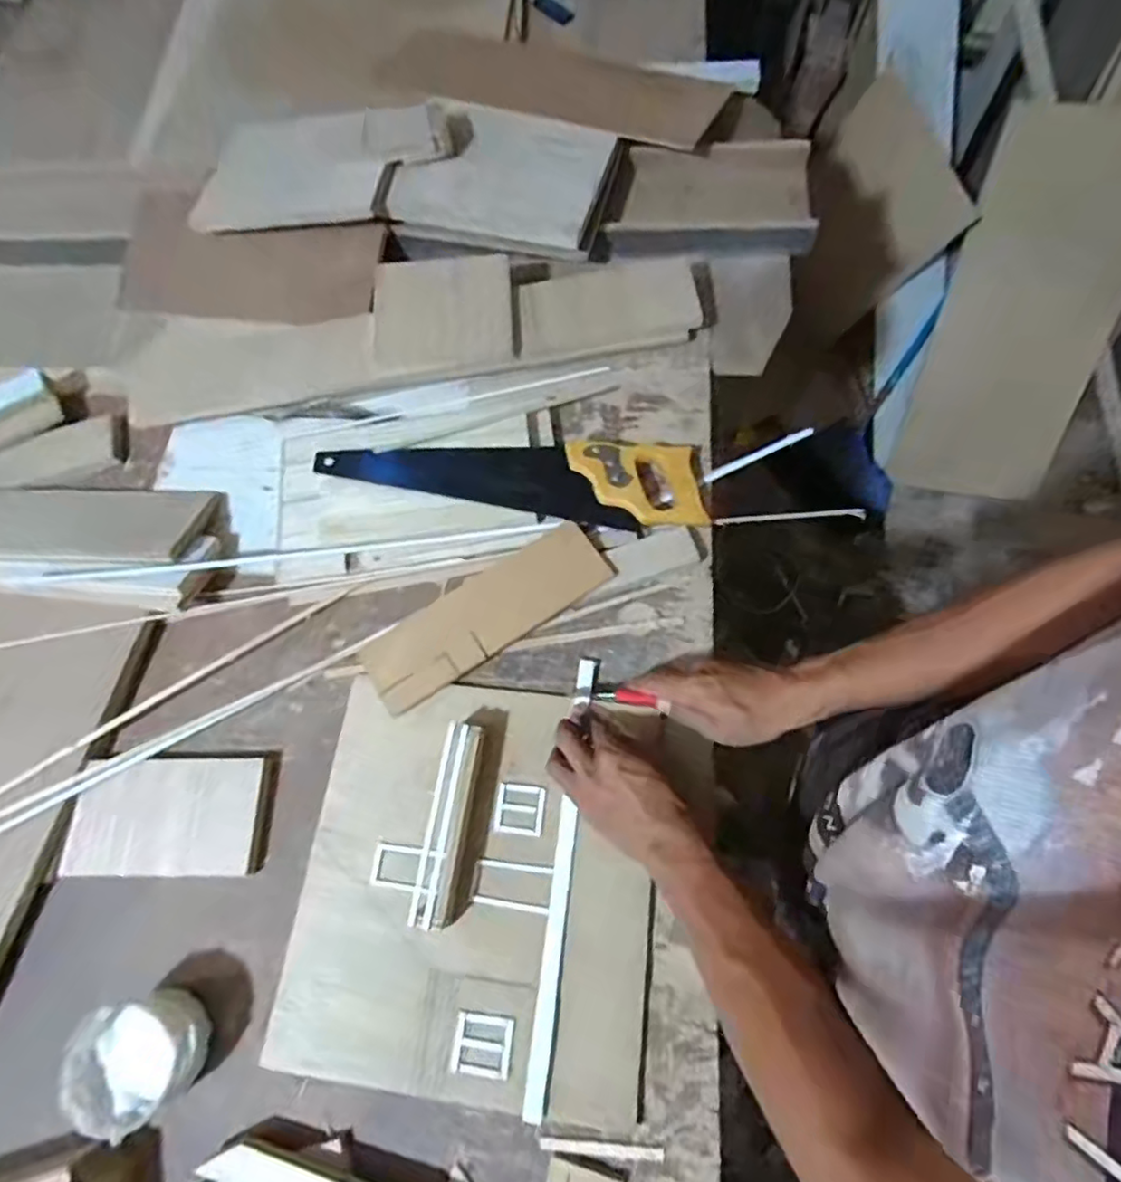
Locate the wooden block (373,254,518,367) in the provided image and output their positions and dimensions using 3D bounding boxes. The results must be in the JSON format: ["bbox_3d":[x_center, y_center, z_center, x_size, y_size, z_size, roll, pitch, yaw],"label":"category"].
[{"bbox_3d":[-0.139,-0.335,0.723,0.163,0.017,0.124,-3,92,-3],"label":"wooden block"}]

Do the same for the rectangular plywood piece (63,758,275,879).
[{"bbox_3d":[-0.372,0.214,0.583,0.176,0.022,0.102,-1,70,1],"label":"rectangular plywood piece"}]

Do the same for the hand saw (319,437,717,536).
[{"bbox_3d":[-0.050,-0.129,0.670,0.418,0.030,0.106,5,70,3],"label":"hand saw"}]

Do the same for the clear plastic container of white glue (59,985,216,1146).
[{"bbox_3d":[-0.343,0.374,0.493,0.096,0.047,0.091,0,70,1],"label":"clear plastic container of white glue"}]

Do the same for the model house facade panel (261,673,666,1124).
[{"bbox_3d":[-0.071,0.249,0.536,0.303,0.036,0.328,6,70,4],"label":"model house facade panel"}]

